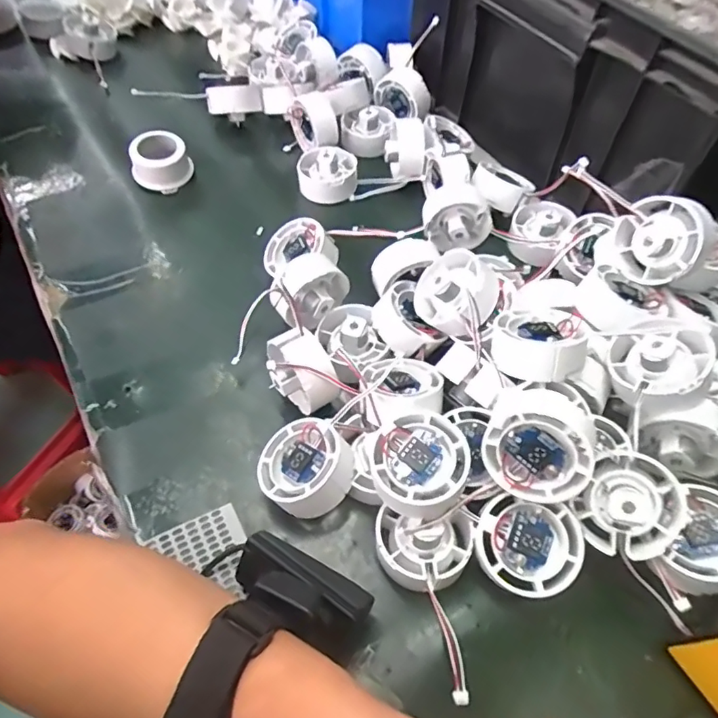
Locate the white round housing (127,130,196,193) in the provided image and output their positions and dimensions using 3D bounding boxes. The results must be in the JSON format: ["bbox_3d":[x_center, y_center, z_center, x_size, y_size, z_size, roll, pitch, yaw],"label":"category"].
[{"bbox_3d":[-0.184,-0.182,0.485,0.052,0.039,0.052,1,57,-1],"label":"white round housing"}]

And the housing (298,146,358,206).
[{"bbox_3d":[-0.029,-0.171,0.479,0.051,0.027,0.053,-1,62,2],"label":"housing"}]

